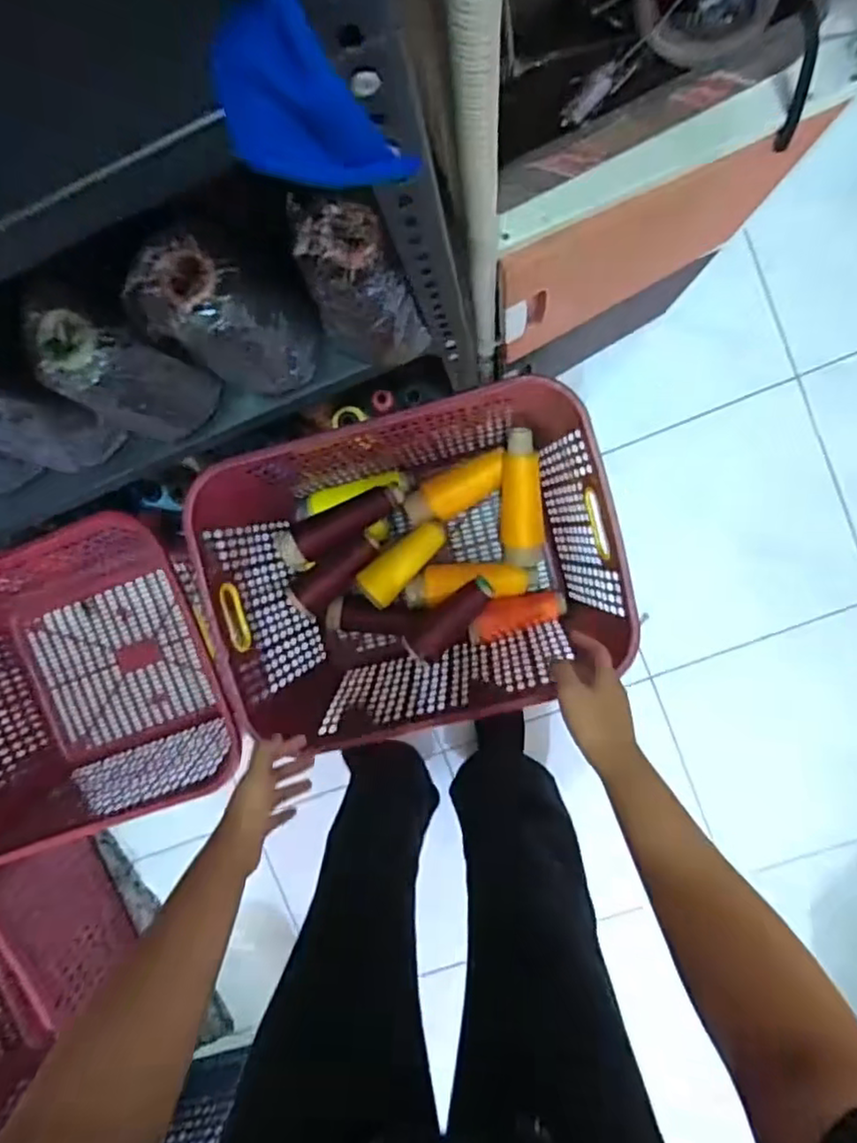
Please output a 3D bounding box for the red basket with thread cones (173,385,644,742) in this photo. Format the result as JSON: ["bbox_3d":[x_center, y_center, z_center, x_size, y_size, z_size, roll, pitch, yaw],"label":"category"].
[{"bbox_3d":[-0.024,-0.010,0.999,0.556,0.295,0.421,-13,94,6],"label":"red basket with thread cones"}]

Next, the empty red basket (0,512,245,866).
[{"bbox_3d":[-0.587,0.182,1.113,0.529,0.307,0.449,-21,93,7],"label":"empty red basket"}]

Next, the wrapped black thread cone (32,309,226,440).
[{"bbox_3d":[-0.258,-0.158,0.556,0.089,0.163,0.079,20,97,3],"label":"wrapped black thread cone"}]

